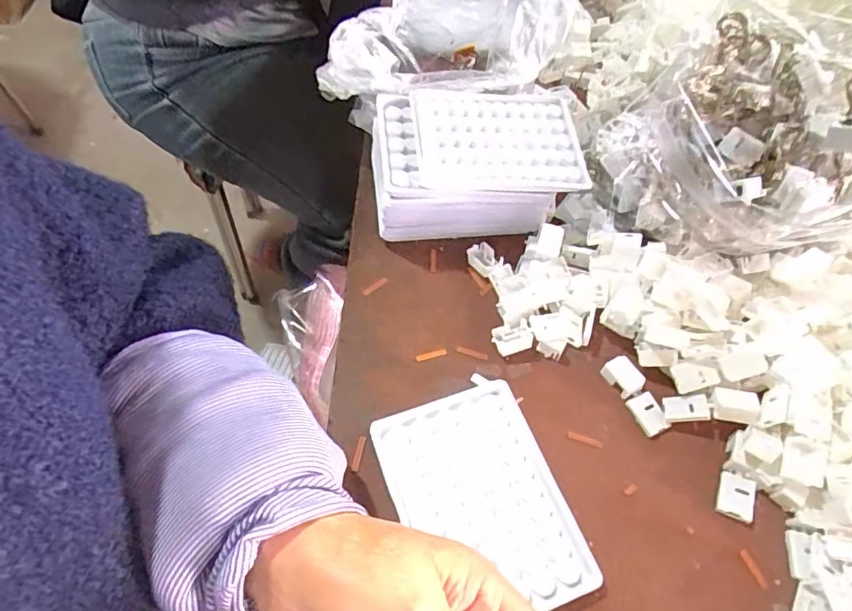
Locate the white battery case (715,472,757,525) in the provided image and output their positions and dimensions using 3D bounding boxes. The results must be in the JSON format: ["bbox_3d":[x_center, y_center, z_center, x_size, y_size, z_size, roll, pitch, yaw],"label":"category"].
[{"bbox_3d":[0.193,0.119,0.326,0.020,0.006,0.027,25,59,12],"label":"white battery case"}]

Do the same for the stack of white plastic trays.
[{"bbox_3d":[0.039,-0.113,0.416,0.160,0.066,0.098,-3,58,-5],"label":"stack of white plastic trays"}]

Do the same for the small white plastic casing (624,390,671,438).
[{"bbox_3d":[0.151,0.073,0.355,0.020,0.005,0.028,-23,61,-17],"label":"small white plastic casing"}]

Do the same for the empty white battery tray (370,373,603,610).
[{"bbox_3d":[0.032,0.116,0.315,0.094,0.011,0.133,-18,60,-14],"label":"empty white battery tray"}]

